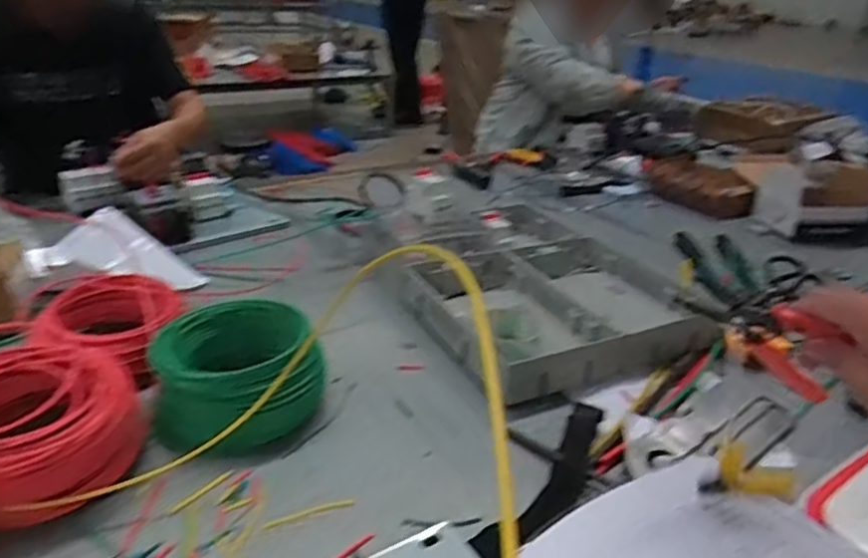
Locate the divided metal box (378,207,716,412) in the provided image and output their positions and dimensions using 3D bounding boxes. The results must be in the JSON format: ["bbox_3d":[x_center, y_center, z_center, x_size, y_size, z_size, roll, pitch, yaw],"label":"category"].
[{"bbox_3d":[0.140,-0.014,1.021,0.374,0.086,0.497,-11,28,-26],"label":"divided metal box"}]

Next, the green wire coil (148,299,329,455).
[{"bbox_3d":[-0.218,0.098,0.749,0.177,0.100,0.203,3,25,0],"label":"green wire coil"}]

